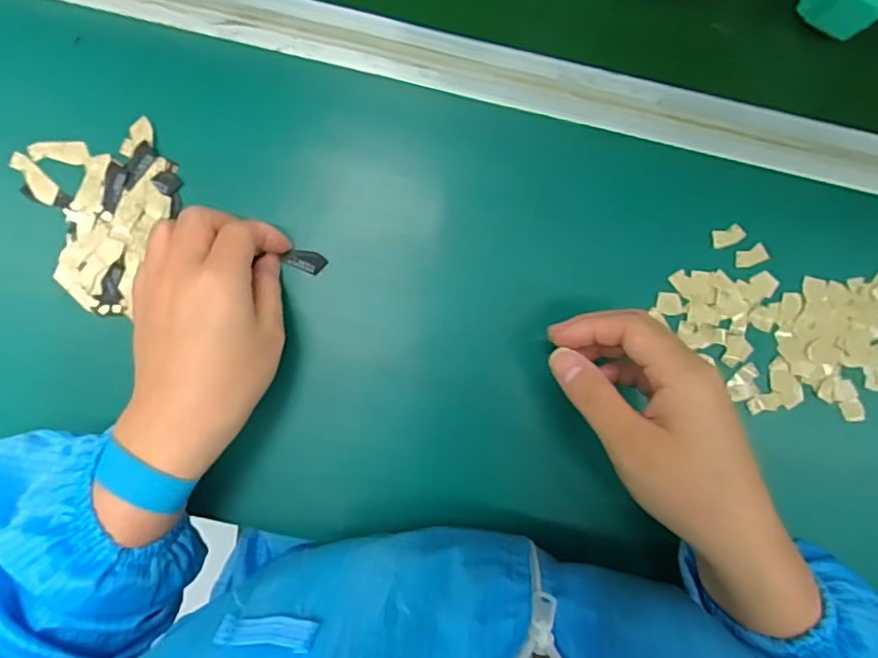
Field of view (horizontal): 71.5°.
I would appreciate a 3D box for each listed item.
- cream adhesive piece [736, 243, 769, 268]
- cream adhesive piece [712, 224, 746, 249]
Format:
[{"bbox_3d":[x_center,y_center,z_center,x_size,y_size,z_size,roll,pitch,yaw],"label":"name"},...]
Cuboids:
[{"bbox_3d":[0.199,-0.046,0.387,0.020,0.004,0.012,-23,95,1],"label":"cream adhesive piece"},{"bbox_3d":[0.184,-0.059,0.385,0.021,0.004,0.011,-18,95,1],"label":"cream adhesive piece"}]

